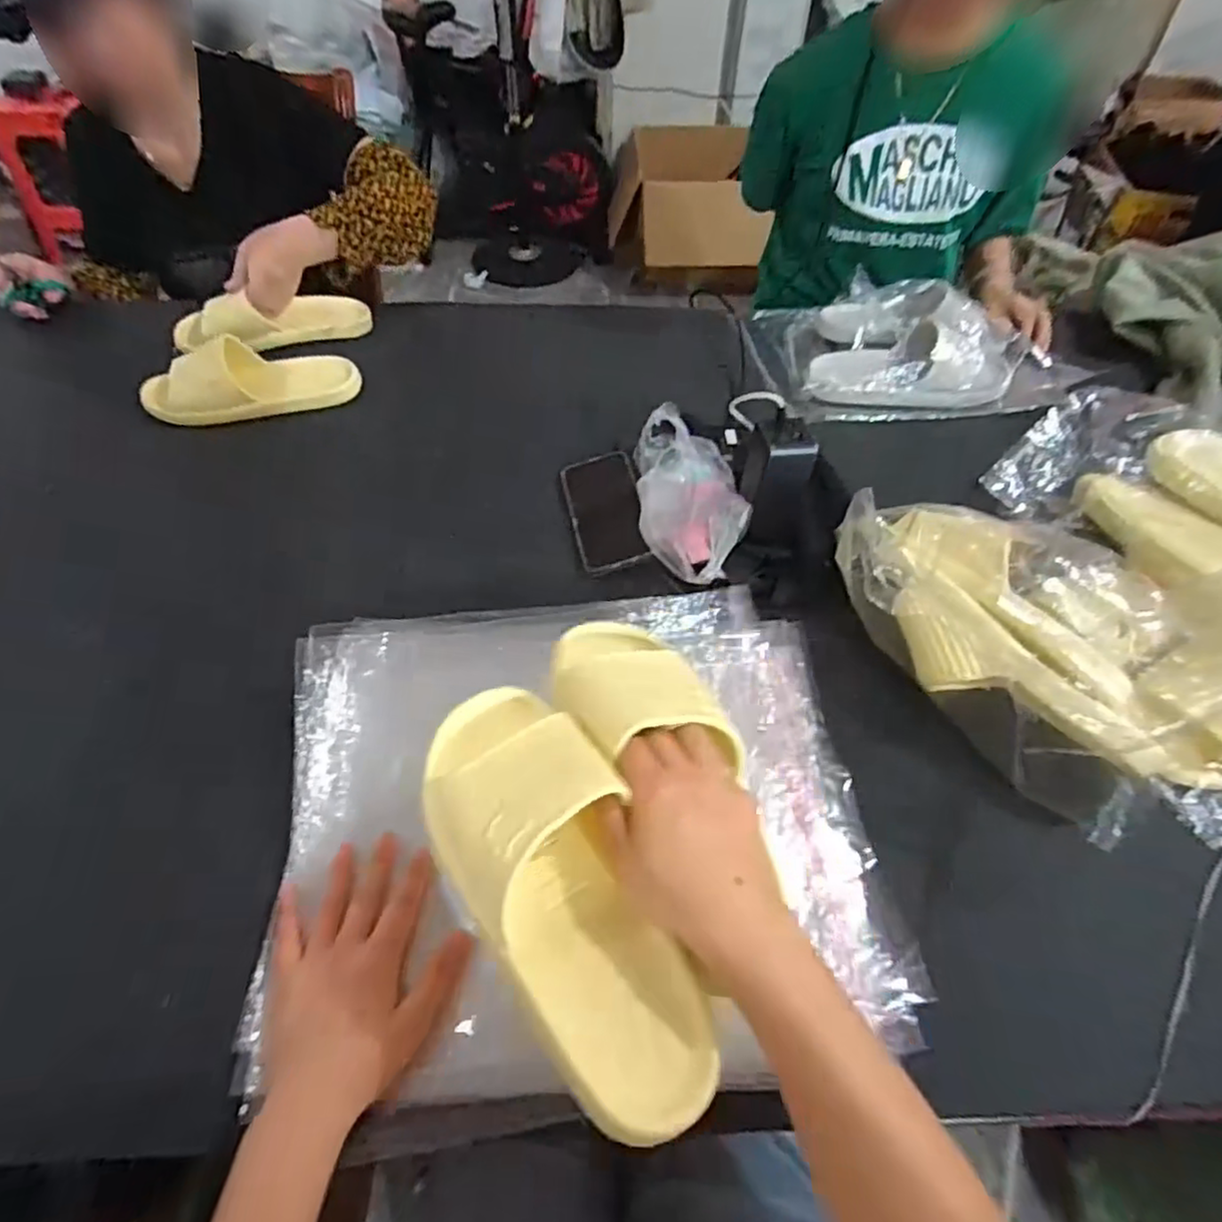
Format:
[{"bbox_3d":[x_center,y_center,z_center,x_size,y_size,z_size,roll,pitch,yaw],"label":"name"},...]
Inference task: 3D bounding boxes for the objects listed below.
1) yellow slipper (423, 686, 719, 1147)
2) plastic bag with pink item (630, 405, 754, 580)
[{"bbox_3d":[-0.030,0.146,0.354,0.099,0.059,0.243,-23,66,-19],"label":"yellow slipper"},{"bbox_3d":[0.075,-0.105,0.639,0.104,0.072,0.189,5,51,1],"label":"plastic bag with pink item"}]

